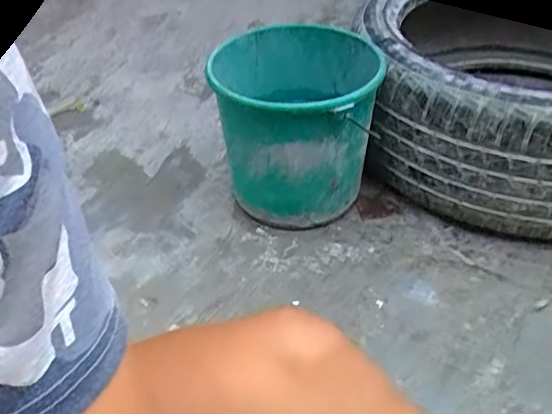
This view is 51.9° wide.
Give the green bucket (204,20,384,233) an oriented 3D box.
[{"bbox_3d":[0.039,-0.125,0.960,0.246,0.266,0.254,-2,41,2],"label":"green bucket"}]

